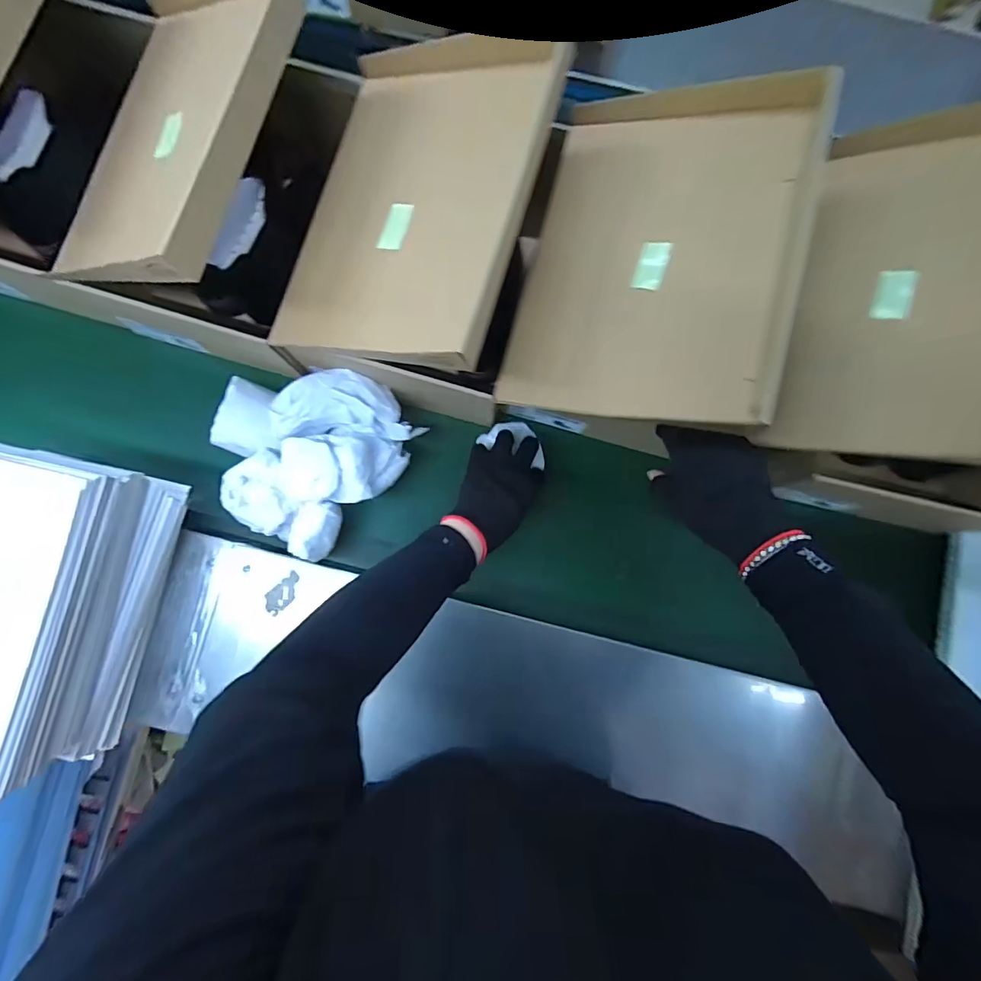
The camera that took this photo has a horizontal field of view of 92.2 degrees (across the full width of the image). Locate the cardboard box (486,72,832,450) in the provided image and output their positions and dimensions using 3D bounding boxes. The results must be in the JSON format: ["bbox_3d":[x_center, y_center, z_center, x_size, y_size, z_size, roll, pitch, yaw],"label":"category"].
[{"bbox_3d":[0.151,-0.232,0.475,0.287,0.046,0.360,13,90,26],"label":"cardboard box"}]

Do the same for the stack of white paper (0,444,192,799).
[{"bbox_3d":[-0.500,0.130,0.498,0.215,0.145,0.323,11,83,0],"label":"stack of white paper"}]

